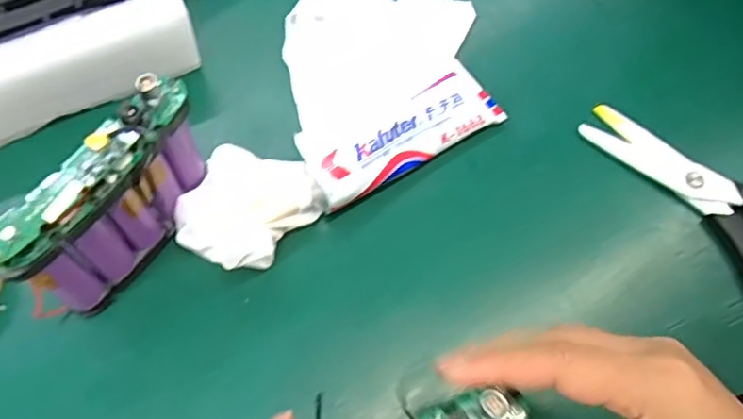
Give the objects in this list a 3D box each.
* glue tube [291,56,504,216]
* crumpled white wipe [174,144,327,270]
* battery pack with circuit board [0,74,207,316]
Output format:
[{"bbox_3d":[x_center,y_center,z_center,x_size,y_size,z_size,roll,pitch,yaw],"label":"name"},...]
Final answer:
[{"bbox_3d":[0.018,-0.051,0.386,0.129,0.026,0.060,-26,70,-14],"label":"glue tube"},{"bbox_3d":[-0.070,0.000,0.360,0.059,0.037,0.074,39,70,13],"label":"crumpled white wipe"},{"bbox_3d":[-0.128,-0.002,0.324,0.023,0.098,0.111,34,69,12],"label":"battery pack with circuit board"}]

